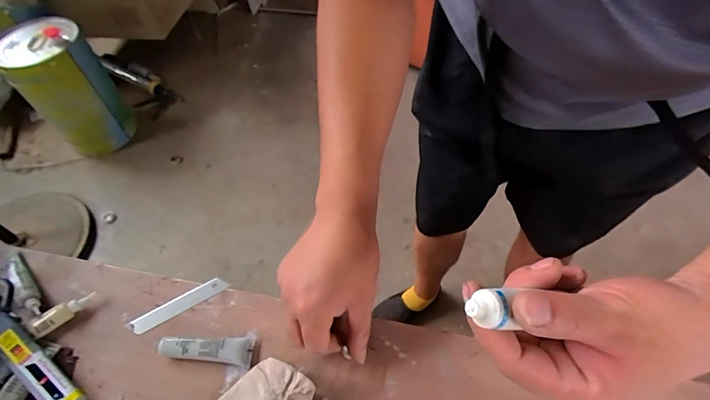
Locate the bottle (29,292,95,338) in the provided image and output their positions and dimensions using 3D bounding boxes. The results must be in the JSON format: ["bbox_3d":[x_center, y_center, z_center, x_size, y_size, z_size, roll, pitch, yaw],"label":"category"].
[{"bbox_3d":[-0.306,0.118,0.414,0.016,0.011,0.062,37,64,26],"label":"bottle"}]

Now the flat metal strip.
[{"bbox_3d":[-0.187,0.112,0.422,0.099,0.004,0.018,-28,71,-19],"label":"flat metal strip"}]

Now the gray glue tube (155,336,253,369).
[{"bbox_3d":[-0.144,0.143,0.385,0.087,0.018,0.027,4,55,7],"label":"gray glue tube"}]

